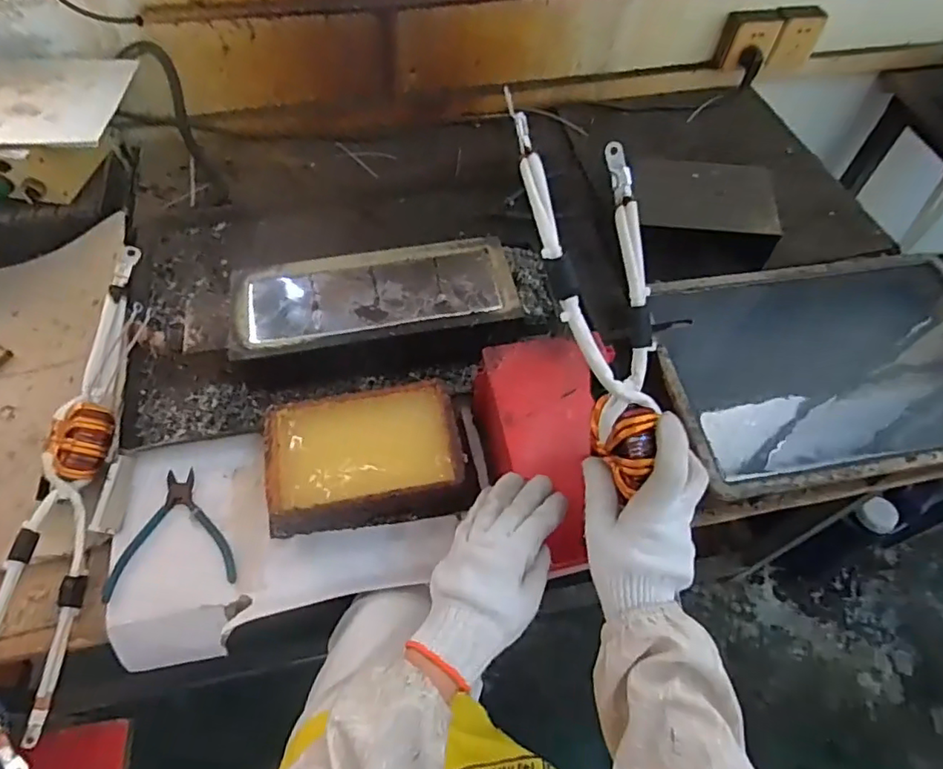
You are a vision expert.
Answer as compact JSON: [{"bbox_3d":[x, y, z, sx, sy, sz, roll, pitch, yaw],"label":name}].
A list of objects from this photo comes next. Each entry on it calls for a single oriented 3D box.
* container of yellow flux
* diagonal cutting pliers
[{"bbox_3d":[-0.111,0.080,0.633,0.214,0.064,0.138,-7,58,-6],"label":"container of yellow flux"},{"bbox_3d":[-0.315,0.151,0.614,0.126,0.010,0.134,-8,58,-7],"label":"diagonal cutting pliers"}]

